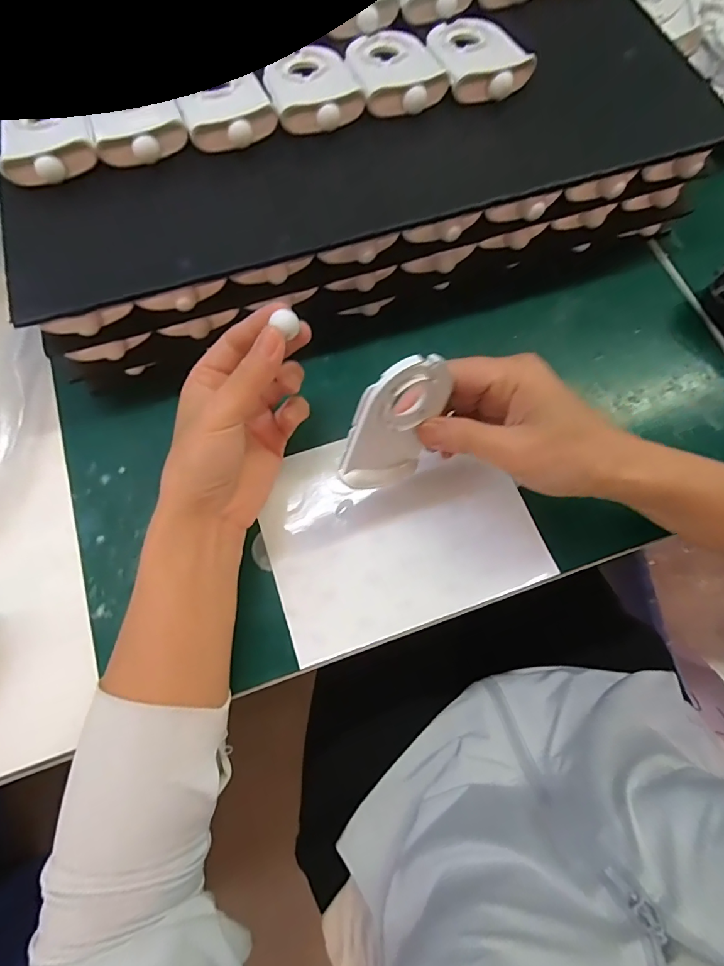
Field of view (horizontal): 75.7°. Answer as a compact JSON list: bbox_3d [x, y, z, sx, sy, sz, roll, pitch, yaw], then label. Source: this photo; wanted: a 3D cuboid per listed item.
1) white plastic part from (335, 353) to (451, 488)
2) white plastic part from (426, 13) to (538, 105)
[{"bbox_3d":[0.018,-0.032,0.256,0.056,0.081,0.012,-13,49,-26],"label":"white plastic part"},{"bbox_3d":[0.081,-0.305,0.330,0.057,0.017,0.091,-20,72,-7],"label":"white plastic part"}]

